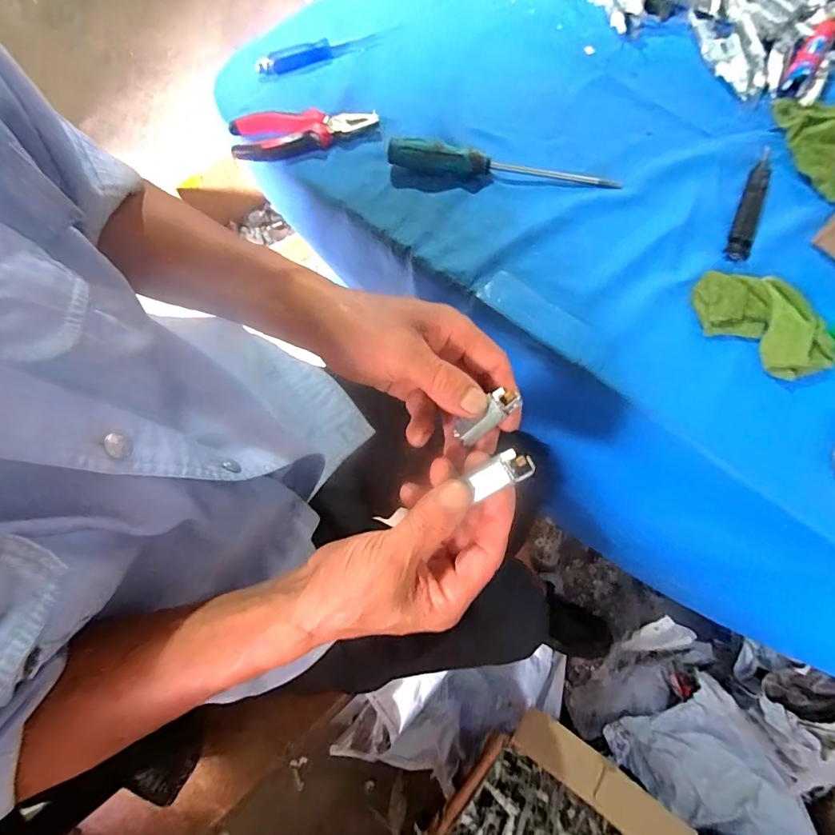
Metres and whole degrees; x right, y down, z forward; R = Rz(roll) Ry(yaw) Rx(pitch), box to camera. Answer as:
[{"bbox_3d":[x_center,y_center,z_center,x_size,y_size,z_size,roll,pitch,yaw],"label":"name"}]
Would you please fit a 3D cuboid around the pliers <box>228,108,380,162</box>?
[{"bbox_3d":[-0.125,-0.308,0.502,0.156,0.020,0.053,-3,70,-2],"label":"pliers"}]

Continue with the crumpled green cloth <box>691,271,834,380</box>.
[{"bbox_3d":[0.324,-0.092,0.427,0.129,0.017,0.083,38,74,12],"label":"crumpled green cloth"}]

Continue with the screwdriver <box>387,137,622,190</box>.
[{"bbox_3d":[0.090,-0.264,0.476,0.242,0.035,0.025,5,70,1],"label":"screwdriver"}]

